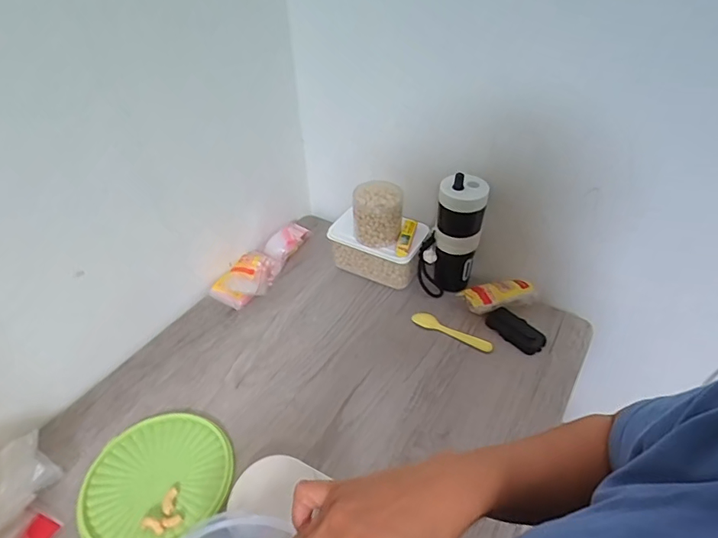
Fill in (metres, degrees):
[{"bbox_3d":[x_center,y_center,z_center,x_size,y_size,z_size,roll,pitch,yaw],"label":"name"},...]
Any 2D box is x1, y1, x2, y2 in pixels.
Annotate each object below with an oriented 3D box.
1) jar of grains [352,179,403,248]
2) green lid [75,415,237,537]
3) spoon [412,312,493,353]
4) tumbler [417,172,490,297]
[{"bbox_3d":[0.036,-0.119,0.935,0.094,0.103,0.113,0,42,2],"label":"jar of grains"},{"bbox_3d":[-0.292,0.297,0.677,0.205,0.016,0.190,-1,42,1],"label":"green lid"},{"bbox_3d":[0.172,0.114,0.873,0.155,0.011,0.030,22,47,24],"label":"spoon"},{"bbox_3d":[0.172,-0.055,0.892,0.108,0.237,0.070,4,41,6],"label":"tumbler"}]

